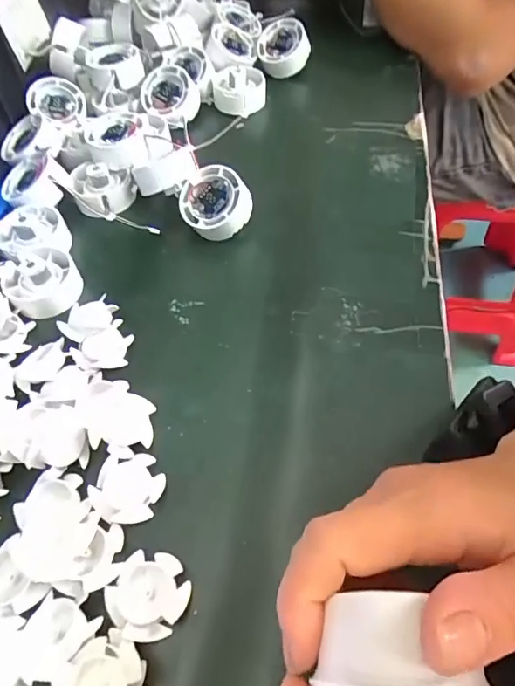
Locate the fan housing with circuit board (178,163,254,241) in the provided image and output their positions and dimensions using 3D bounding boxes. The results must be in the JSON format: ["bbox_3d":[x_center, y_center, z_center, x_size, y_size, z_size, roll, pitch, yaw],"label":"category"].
[{"bbox_3d":[-0.034,-0.115,0.403,0.054,0.024,0.051,-21,78,15],"label":"fan housing with circuit board"}]

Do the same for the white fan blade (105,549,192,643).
[{"bbox_3d":[-0.056,0.129,0.254,0.038,0.008,0.040,-2,55,2],"label":"white fan blade"}]

